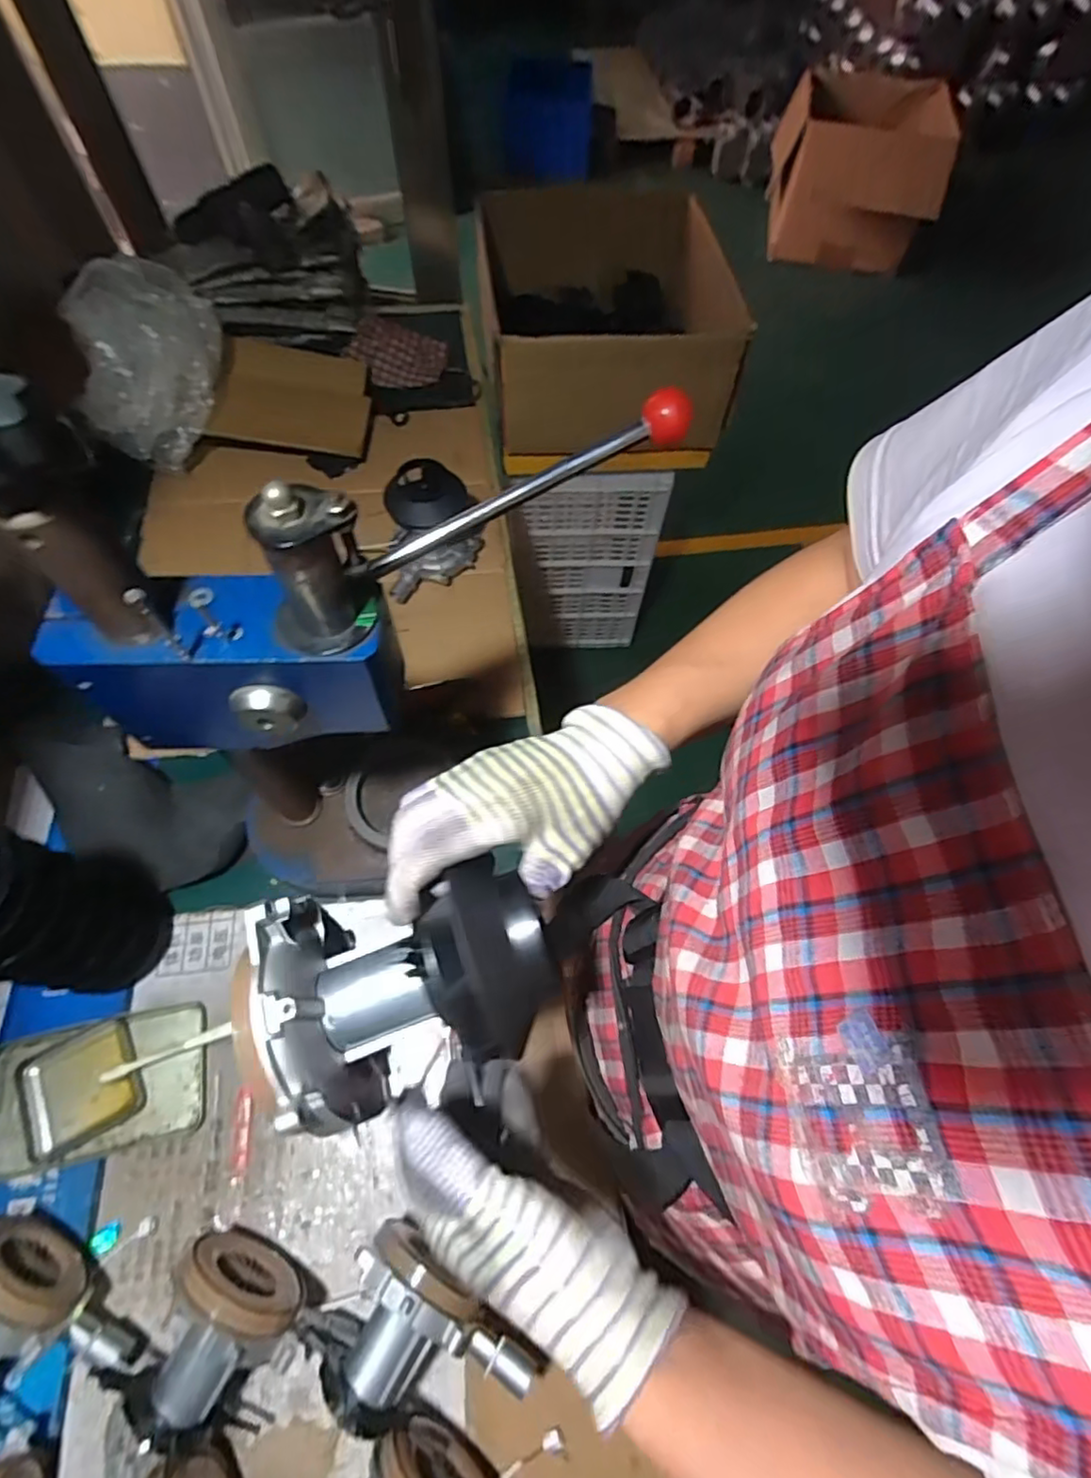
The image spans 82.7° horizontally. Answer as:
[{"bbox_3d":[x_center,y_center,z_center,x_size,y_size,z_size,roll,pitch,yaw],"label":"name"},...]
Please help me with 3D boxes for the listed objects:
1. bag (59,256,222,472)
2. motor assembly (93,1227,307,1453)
[{"bbox_3d":[-0.560,-0.533,0.881,0.211,0.174,0.194,-22,65,-12],"label":"bag"},{"bbox_3d":[-0.256,0.457,0.471,0.108,0.124,0.108,20,64,9],"label":"motor assembly"}]

